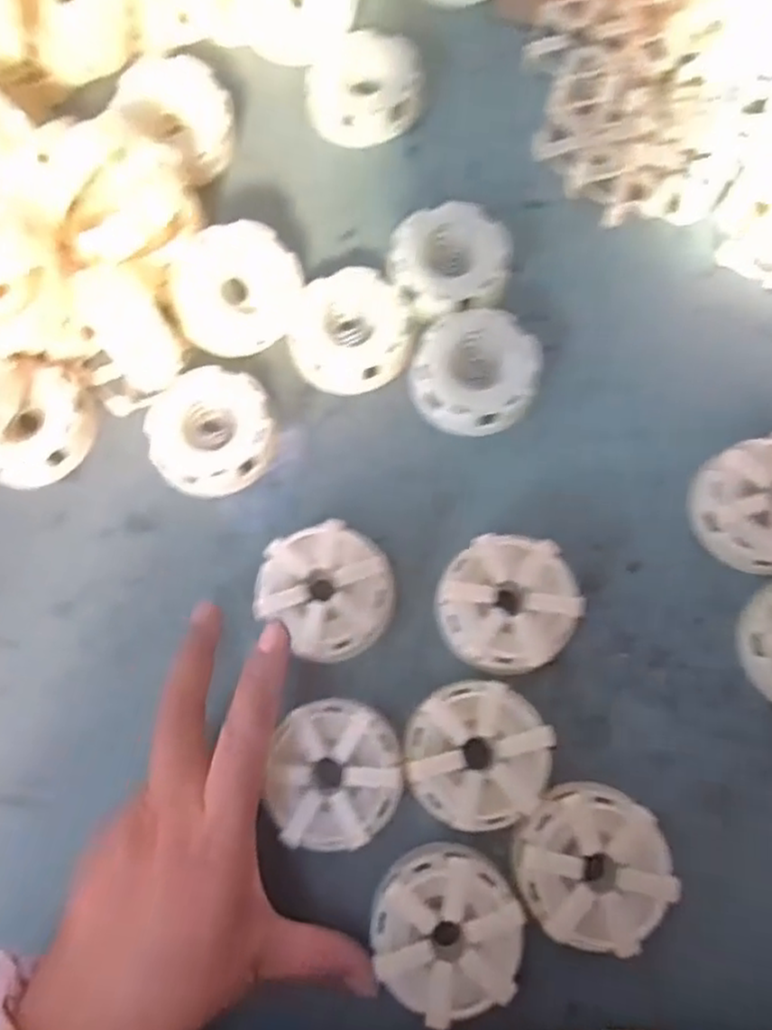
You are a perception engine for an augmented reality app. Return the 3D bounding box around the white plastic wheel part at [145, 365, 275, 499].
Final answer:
[{"bbox_3d":[-0.094,-0.045,0.388,0.064,0.017,0.064,0,75,2],"label":"white plastic wheel part"}]

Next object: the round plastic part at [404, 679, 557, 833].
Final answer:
[{"bbox_3d":[0.042,0.112,0.340,0.064,0.030,0.063,0,75,2],"label":"round plastic part"}]

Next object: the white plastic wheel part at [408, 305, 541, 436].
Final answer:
[{"bbox_3d":[0.048,-0.077,0.393,0.065,0.020,0.070,9,76,4],"label":"white plastic wheel part"}]

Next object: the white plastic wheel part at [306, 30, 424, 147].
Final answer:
[{"bbox_3d":[-0.011,-0.263,0.444,0.071,0.016,0.061,-39,77,-8],"label":"white plastic wheel part"}]

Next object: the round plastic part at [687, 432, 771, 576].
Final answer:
[{"bbox_3d":[0.191,-0.005,0.360,0.065,0.037,0.064,0,75,2],"label":"round plastic part"}]

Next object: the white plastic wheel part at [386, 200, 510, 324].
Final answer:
[{"bbox_3d":[0.035,-0.143,0.407,0.067,0.017,0.064,0,75,2],"label":"white plastic wheel part"}]

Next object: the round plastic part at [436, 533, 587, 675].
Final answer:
[{"bbox_3d":[0.060,0.044,0.358,0.065,0.031,0.063,0,75,2],"label":"round plastic part"}]

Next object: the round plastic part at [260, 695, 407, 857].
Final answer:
[{"bbox_3d":[-0.023,0.121,0.341,0.059,0.034,0.063,9,76,4],"label":"round plastic part"}]

